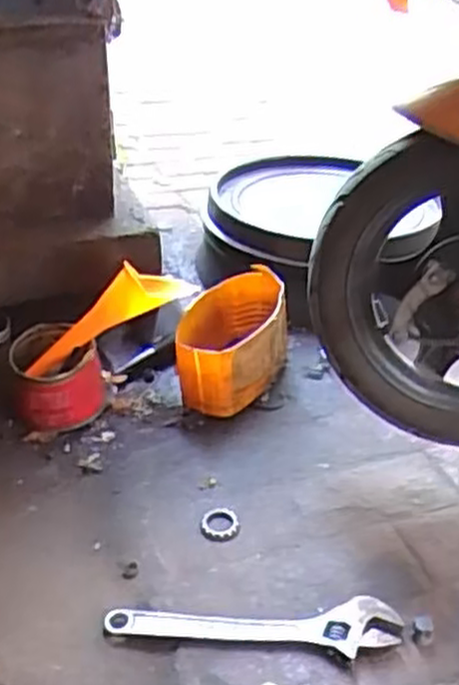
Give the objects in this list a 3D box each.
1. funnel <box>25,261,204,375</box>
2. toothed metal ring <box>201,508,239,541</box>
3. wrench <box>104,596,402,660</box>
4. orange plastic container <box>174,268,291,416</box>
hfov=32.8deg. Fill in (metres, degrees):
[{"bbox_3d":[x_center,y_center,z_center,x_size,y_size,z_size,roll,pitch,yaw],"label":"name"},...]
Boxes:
[{"bbox_3d":[-0.167,-0.038,1.050,0.251,0.072,0.075,-34,43,-11],"label":"funnel"},{"bbox_3d":[-0.011,0.205,0.882,0.043,0.006,0.042,1,34,0],"label":"toothed metal ring"},{"bbox_3d":[0.021,0.280,0.761,0.282,0.023,0.058,0,34,-2],"label":"wrench"},{"bbox_3d":[0.006,0.001,1.106,0.147,0.129,0.206,2,34,2],"label":"orange plastic container"}]

